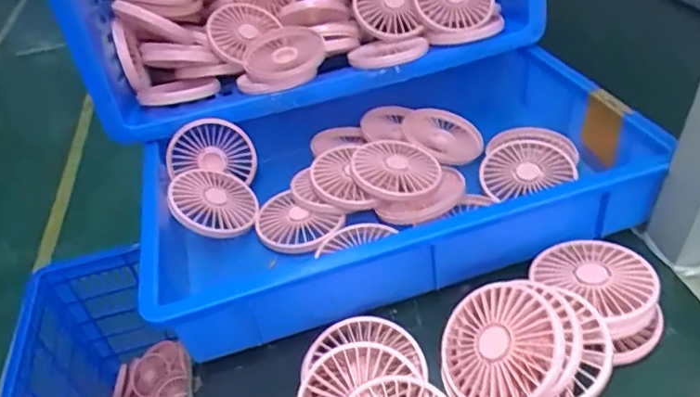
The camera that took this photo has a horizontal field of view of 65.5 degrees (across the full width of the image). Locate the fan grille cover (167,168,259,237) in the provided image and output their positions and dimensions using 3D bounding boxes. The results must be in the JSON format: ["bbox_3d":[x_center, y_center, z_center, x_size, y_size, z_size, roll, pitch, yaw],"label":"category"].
[{"bbox_3d":[-0.133,0.000,0.531,0.082,0.013,0.083,11,44,-22],"label":"fan grille cover"}]

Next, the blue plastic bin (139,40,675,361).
[{"bbox_3d":[0.045,-0.025,0.522,0.450,0.091,0.266,-15,41,-8],"label":"blue plastic bin"}]

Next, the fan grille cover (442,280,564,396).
[{"bbox_3d":[0.101,0.100,0.368,0.083,0.014,0.085,-23,50,36],"label":"fan grille cover"}]

